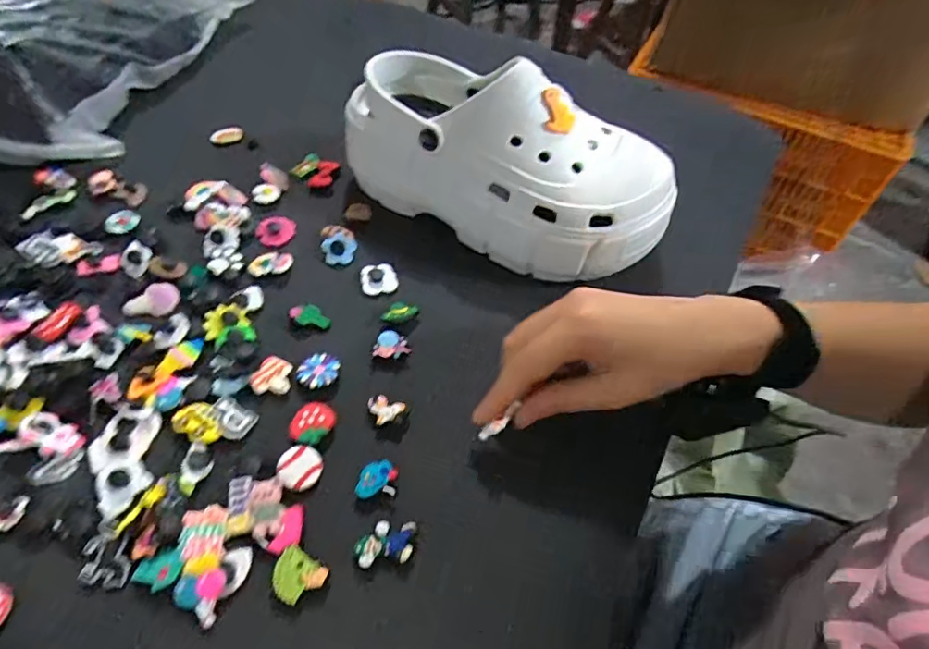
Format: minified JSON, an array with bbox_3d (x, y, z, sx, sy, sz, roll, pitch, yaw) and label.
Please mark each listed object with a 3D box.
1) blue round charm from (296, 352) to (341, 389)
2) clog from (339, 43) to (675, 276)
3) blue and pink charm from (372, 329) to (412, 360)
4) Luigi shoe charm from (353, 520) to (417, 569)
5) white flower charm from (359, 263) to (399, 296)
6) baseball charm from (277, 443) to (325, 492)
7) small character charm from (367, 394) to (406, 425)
[{"bbox_3d":[-0.092,0.029,0.351,0.023,0.005,0.026,32,57,19],"label":"blue round charm"},{"bbox_3d":[0.026,-0.118,0.406,0.239,0.112,0.095,27,56,16],"label":"clog"},{"bbox_3d":[-0.046,0.013,0.364,0.024,0.004,0.019,13,53,6],"label":"blue and pink charm"},{"bbox_3d":[-0.041,0.113,0.290,0.031,0.006,0.021,-4,53,-7],"label":"Luigi shoe charm"},{"bbox_3d":[-0.062,-0.034,0.404,0.026,0.005,0.027,-5,53,-7],"label":"white flower charm"},{"bbox_3d":[-0.093,0.079,0.312,0.024,0.004,0.024,2,52,-2],"label":"baseball charm"},{"bbox_3d":[-0.047,0.051,0.340,0.019,0.012,0.019,-24,58,-20],"label":"small character charm"}]

